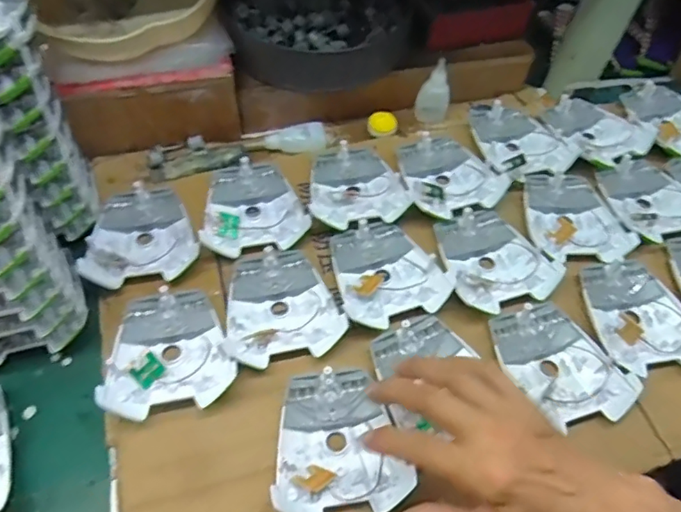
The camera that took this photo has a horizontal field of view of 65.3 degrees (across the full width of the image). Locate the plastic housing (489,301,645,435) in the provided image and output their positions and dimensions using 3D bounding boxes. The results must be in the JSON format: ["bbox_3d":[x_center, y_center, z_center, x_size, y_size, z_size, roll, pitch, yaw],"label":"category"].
[{"bbox_3d":[0.184,0.088,0.448,0.078,0.016,0.115,-26,62,-19],"label":"plastic housing"}]

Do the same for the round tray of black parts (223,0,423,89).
[{"bbox_3d":[-0.033,-0.281,0.603,0.236,0.038,0.230,2,56,-3],"label":"round tray of black parts"}]

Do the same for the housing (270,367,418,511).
[{"bbox_3d":[-0.002,0.140,0.409,0.096,0.017,0.108,-4,57,-7],"label":"housing"}]

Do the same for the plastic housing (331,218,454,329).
[{"bbox_3d":[0.039,0.012,0.489,0.093,0.015,0.105,-19,60,-16],"label":"plastic housing"}]

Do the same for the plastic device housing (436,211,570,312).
[{"bbox_3d":[0.139,0.002,0.500,0.096,0.015,0.111,-26,62,-19],"label":"plastic device housing"}]

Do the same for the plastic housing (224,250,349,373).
[{"bbox_3d":[-0.056,0.041,0.467,0.098,0.018,0.108,-16,59,-14],"label":"plastic housing"}]

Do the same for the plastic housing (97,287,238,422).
[{"bbox_3d":[-0.142,0.075,0.438,0.098,0.019,0.106,-9,58,-10],"label":"plastic housing"}]

